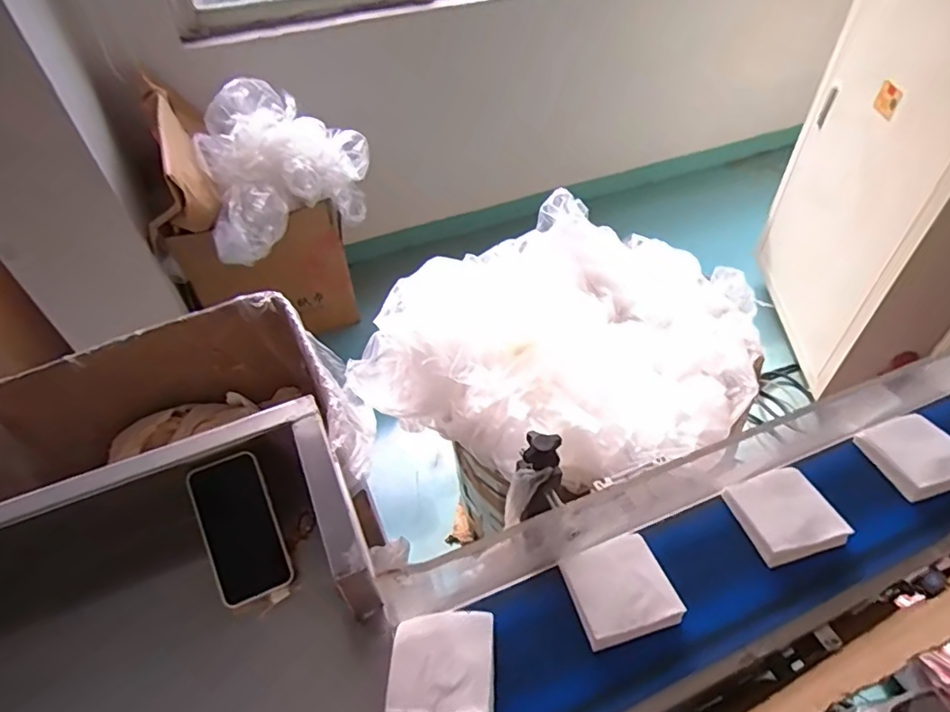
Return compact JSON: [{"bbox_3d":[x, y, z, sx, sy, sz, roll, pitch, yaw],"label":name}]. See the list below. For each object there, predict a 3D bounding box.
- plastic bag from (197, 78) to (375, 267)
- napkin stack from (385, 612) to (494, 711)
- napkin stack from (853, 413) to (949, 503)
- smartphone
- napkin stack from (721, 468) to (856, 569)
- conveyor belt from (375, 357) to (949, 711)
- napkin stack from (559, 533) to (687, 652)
[{"bbox_3d":[-0.534,-0.537,1.584,0.451,0.319,0.411,-13,48,-8],"label":"plastic bag"},{"bbox_3d":[-0.032,0.296,0.522,0.098,0.031,0.094,-1,48,3],"label":"napkin stack"},{"bbox_3d":[0.532,0.117,0.664,0.103,0.025,0.097,-13,48,-9],"label":"napkin stack"},{"bbox_3d":[-0.259,0.189,0.606,0.074,0.014,0.151,-20,82,-15],"label":"smartphone"},{"bbox_3d":[0.345,0.175,0.615,0.098,0.035,0.096,-13,48,-9],"label":"napkin stack"},{"bbox_3d":[0.489,0.134,0.620,1.167,0.121,0.199,-17,49,-13],"label":"conveyor belt"},{"bbox_3d":[0.147,0.239,0.566,0.096,0.031,0.091,-15,49,-10],"label":"napkin stack"}]

